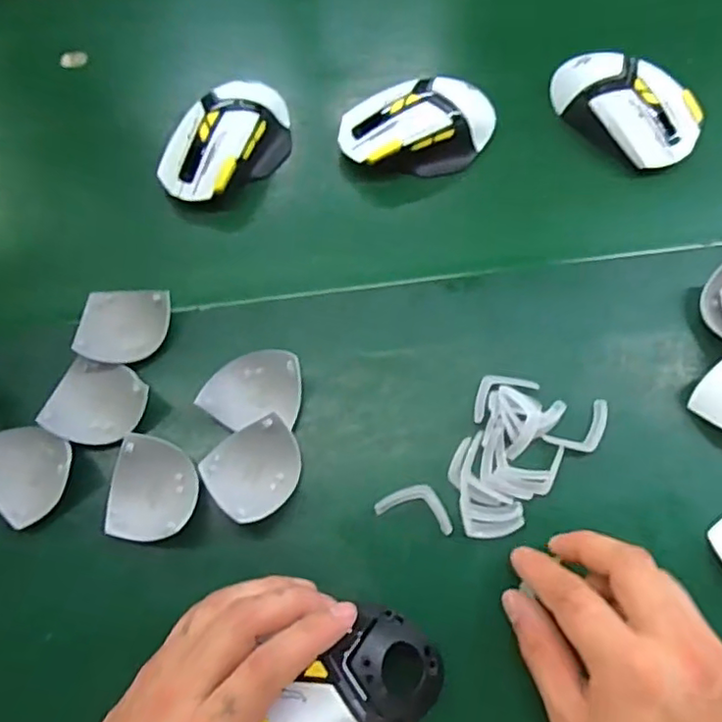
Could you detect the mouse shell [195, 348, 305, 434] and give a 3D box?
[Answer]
[{"bbox_3d":[-0.064,0.019,0.390,0.054,0.031,0.056,24,71,9],"label":"mouse shell"}]

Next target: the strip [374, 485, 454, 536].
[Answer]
[{"bbox_3d":[0.034,0.088,0.377,0.047,0.007,0.025,14,70,5],"label":"strip"}]

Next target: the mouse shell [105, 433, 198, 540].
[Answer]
[{"bbox_3d":[-0.124,0.078,0.369,0.053,0.025,0.057,10,69,4],"label":"mouse shell"}]

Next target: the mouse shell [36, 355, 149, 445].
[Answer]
[{"bbox_3d":[-0.166,0.027,0.396,0.059,0.031,0.052,8,69,3],"label":"mouse shell"}]

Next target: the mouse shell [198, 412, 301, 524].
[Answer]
[{"bbox_3d":[-0.064,0.066,0.375,0.057,0.028,0.053,0,69,0],"label":"mouse shell"}]

